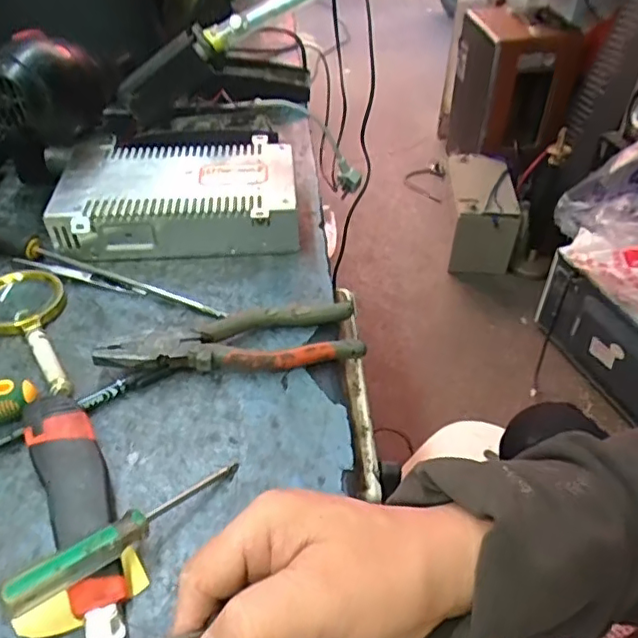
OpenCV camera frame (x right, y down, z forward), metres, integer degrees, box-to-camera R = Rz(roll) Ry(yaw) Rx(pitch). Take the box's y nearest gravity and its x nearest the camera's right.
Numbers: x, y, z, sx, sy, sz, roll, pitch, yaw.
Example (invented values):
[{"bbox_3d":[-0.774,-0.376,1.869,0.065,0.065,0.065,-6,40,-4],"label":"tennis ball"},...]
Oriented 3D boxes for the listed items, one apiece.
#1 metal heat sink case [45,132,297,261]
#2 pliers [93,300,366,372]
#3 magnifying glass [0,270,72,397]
[{"bbox_3d":[-0.129,-0.115,0.567,0.214,0.052,0.136,-2,44,-4],"label":"metal heat sink case"},{"bbox_3d":[-0.064,0.022,0.453,0.189,0.023,0.053,-10,46,-12],"label":"pliers"},{"bbox_3d":[-0.224,0.012,0.461,0.067,0.018,0.137,-18,48,-19],"label":"magnifying glass"}]

